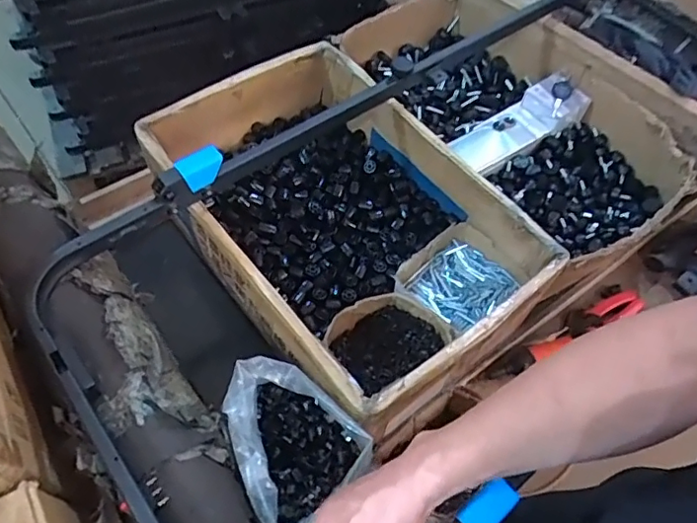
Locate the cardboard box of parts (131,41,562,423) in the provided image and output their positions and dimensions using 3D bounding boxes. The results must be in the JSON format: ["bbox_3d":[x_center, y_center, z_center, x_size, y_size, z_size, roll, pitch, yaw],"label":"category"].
[{"bbox_3d":[-0.015,-0.066,0.807,0.356,0.152,0.528,-32,66,-21],"label":"cardboard box of parts"}]

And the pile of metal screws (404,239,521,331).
[{"bbox_3d":[0.165,0.040,0.823,0.132,0.039,0.128,-38,68,-23],"label":"pile of metal screws"}]

